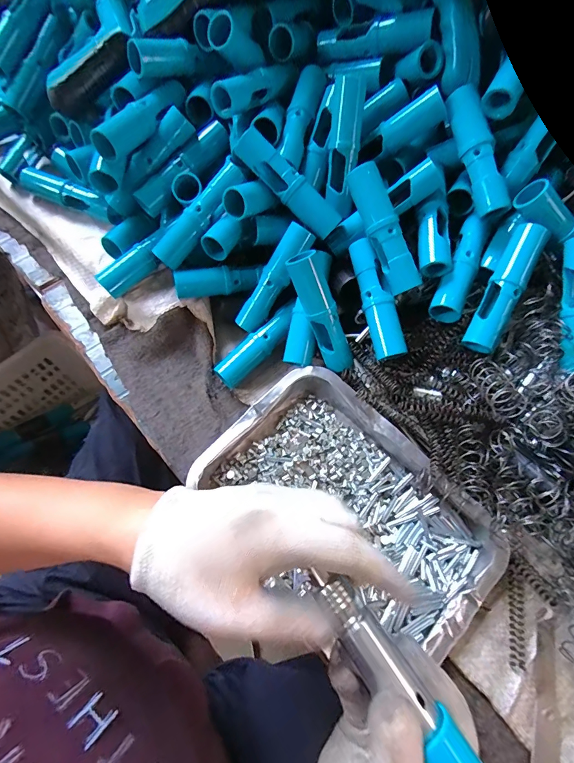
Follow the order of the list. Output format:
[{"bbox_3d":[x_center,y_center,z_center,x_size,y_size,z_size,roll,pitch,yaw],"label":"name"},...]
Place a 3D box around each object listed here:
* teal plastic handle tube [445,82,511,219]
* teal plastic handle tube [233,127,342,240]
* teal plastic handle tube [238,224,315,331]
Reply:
[{"bbox_3d":[0.180,-0.216,0.353,0.025,0.023,0.119,-18,91,-10],"label":"teal plastic handle tube"},{"bbox_3d":[0.004,-0.195,0.371,0.120,0.030,0.034,36,65,-22],"label":"teal plastic handle tube"},{"bbox_3d":[-0.014,-0.107,0.398,0.025,0.022,0.120,39,111,14],"label":"teal plastic handle tube"}]

